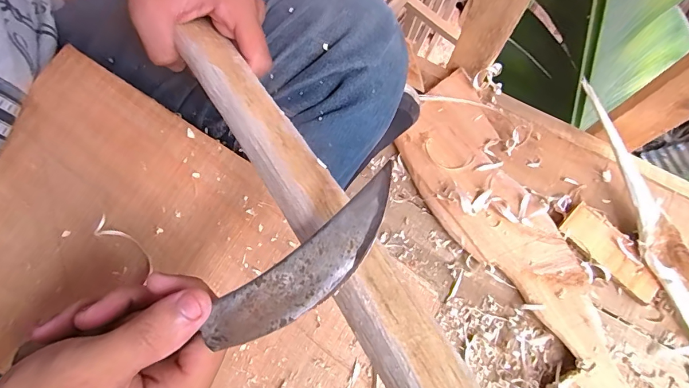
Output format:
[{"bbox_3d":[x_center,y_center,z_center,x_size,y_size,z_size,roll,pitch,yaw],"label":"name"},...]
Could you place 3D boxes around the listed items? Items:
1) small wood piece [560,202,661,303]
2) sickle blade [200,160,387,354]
[{"bbox_3d":[0.298,0.064,0.453,0.115,0.013,0.045,44,77,12],"label":"small wood piece"},{"bbox_3d":[-0.016,0.032,0.163,0.102,0.004,0.025,-40,76,10],"label":"sickle blade"}]

